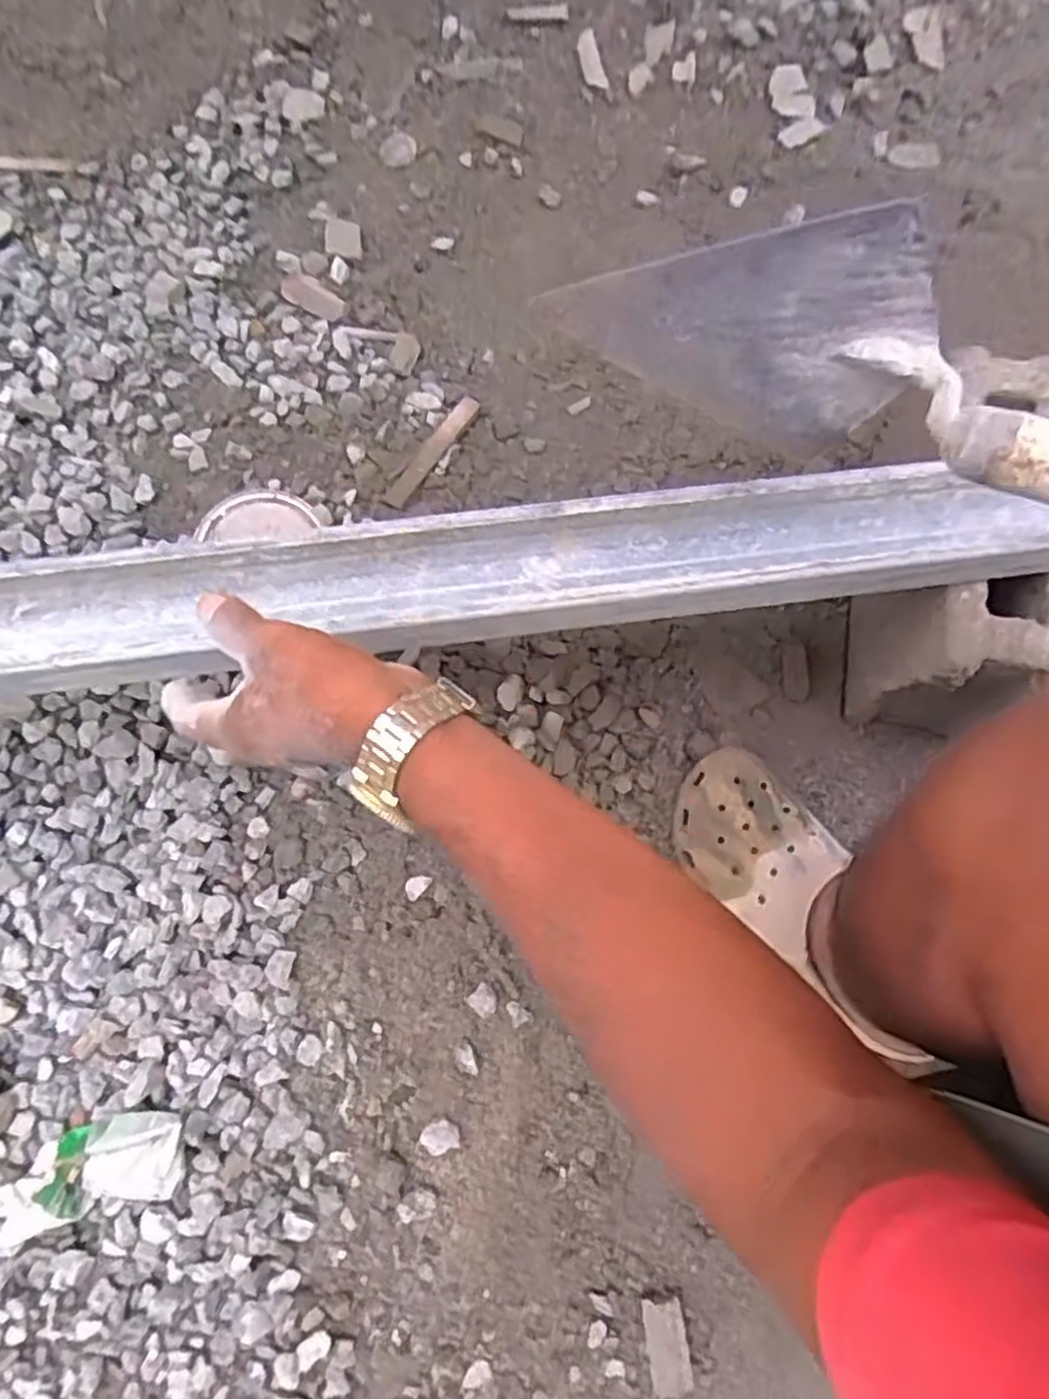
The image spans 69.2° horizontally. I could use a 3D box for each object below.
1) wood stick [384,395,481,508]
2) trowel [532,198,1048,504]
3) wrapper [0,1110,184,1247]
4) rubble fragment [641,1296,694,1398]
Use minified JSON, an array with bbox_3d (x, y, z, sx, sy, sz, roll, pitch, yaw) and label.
[{"bbox_3d":[-0.092,-0.253,0.771,0.020,0.008,0.147,29,72,12],"label":"wood stick"},{"bbox_3d":[0.184,-0.139,0.352,0.346,0.110,0.063,28,76,14],"label":"trowel"},{"bbox_3d":[-0.345,0.371,0.596,0.150,0.014,0.065,-15,69,-5],"label":"wrapper"},{"bbox_3d":[0.101,0.460,0.539,0.030,0.008,0.058,-16,70,23],"label":"rubble fragment"}]

